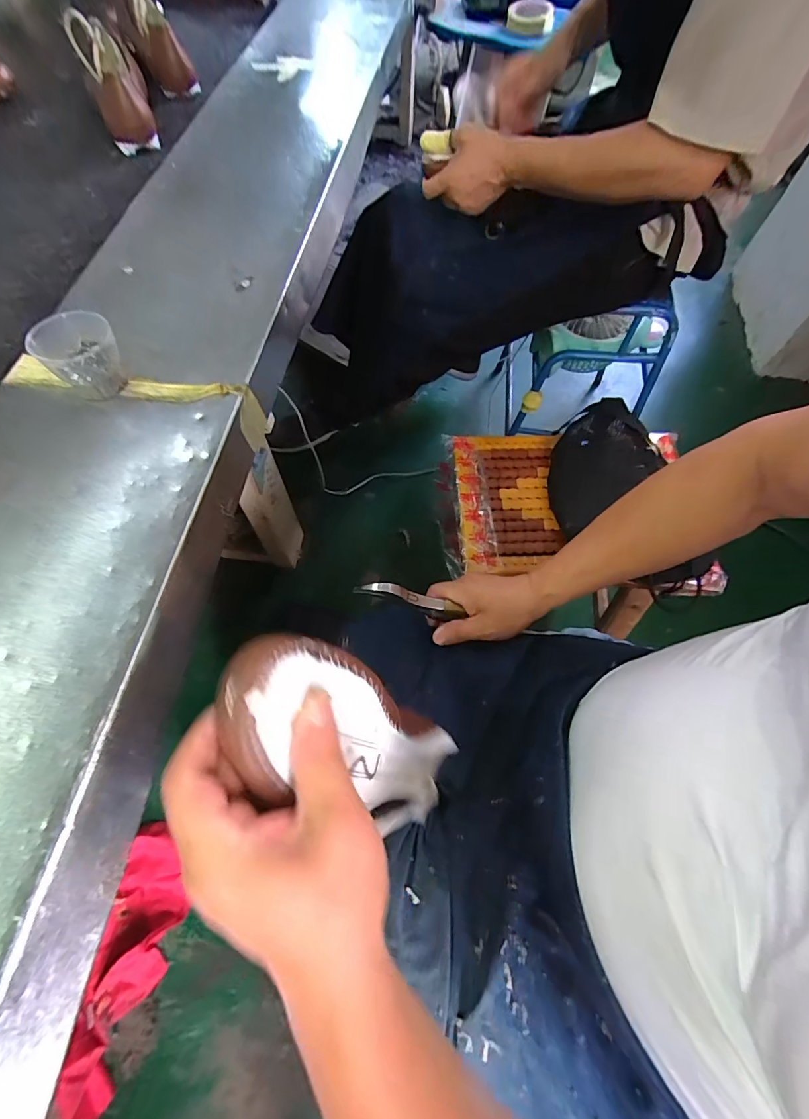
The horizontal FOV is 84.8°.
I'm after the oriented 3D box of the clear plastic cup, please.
[{"bbox_3d":[-0.282,-0.178,0.394,0.060,0.053,0.058,0,66,-1],"label":"clear plastic cup"}]

